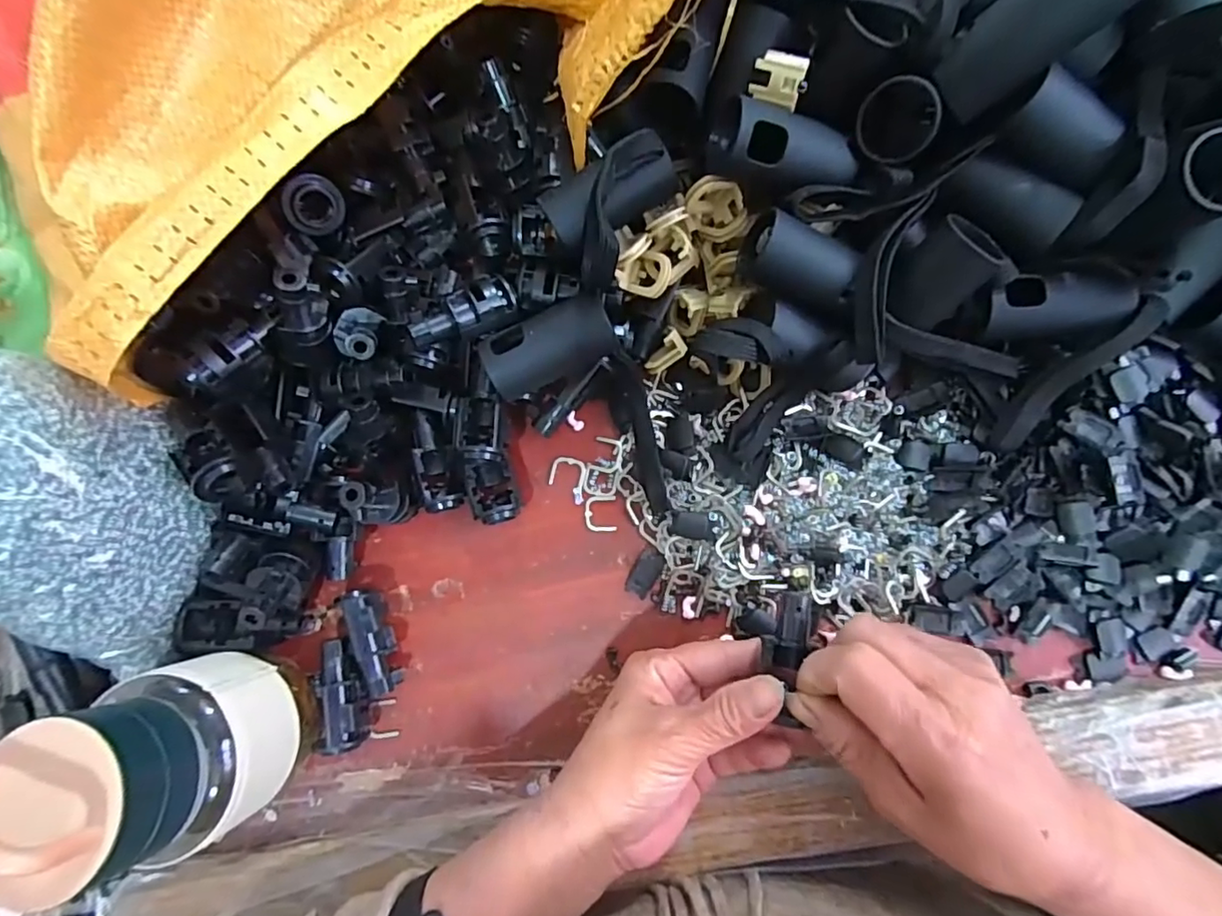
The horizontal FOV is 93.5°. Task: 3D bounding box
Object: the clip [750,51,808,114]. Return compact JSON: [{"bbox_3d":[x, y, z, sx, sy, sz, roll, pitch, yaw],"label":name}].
[{"bbox_3d":[0.072,-0.163,0.247,0.022,0.007,0.020,17,118,6],"label":"clip"}]

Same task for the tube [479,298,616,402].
[{"bbox_3d":[-0.028,-0.051,0.271,0.059,0.027,0.027,-23,84,4],"label":"tube"}]

